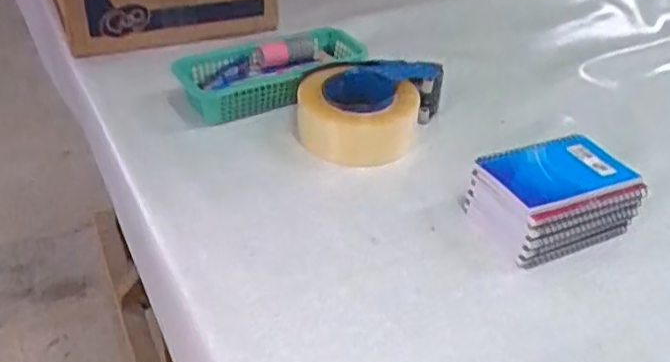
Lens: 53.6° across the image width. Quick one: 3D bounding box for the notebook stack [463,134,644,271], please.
[{"bbox_3d":[0.201,0.014,0.613,0.134,0.060,0.096,-13,41,-19],"label":"notebook stack"}]

